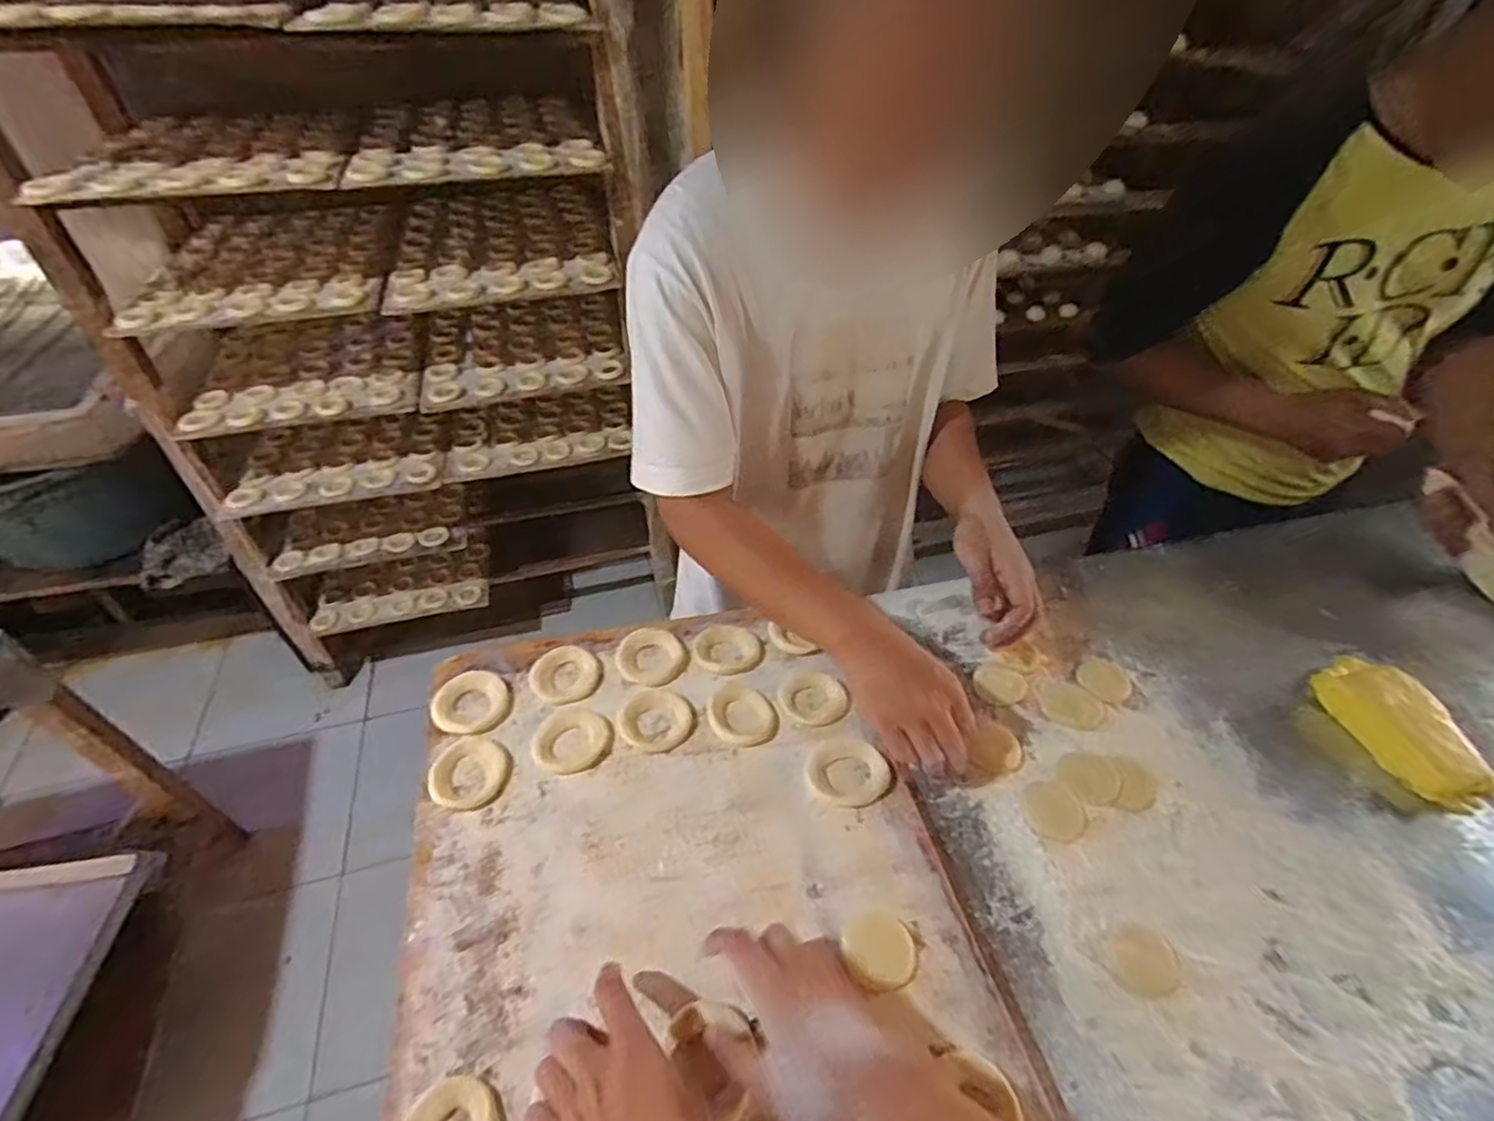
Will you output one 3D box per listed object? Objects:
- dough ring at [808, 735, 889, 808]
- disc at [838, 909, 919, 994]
[{"bbox_3d":[0.093,0.193,0.613,0.070,0.006,0.066,0,44,0],"label":"dough ring"},{"bbox_3d":[0.102,0.296,0.507,0.052,0.013,0.052,0,44,0],"label":"disc"}]

